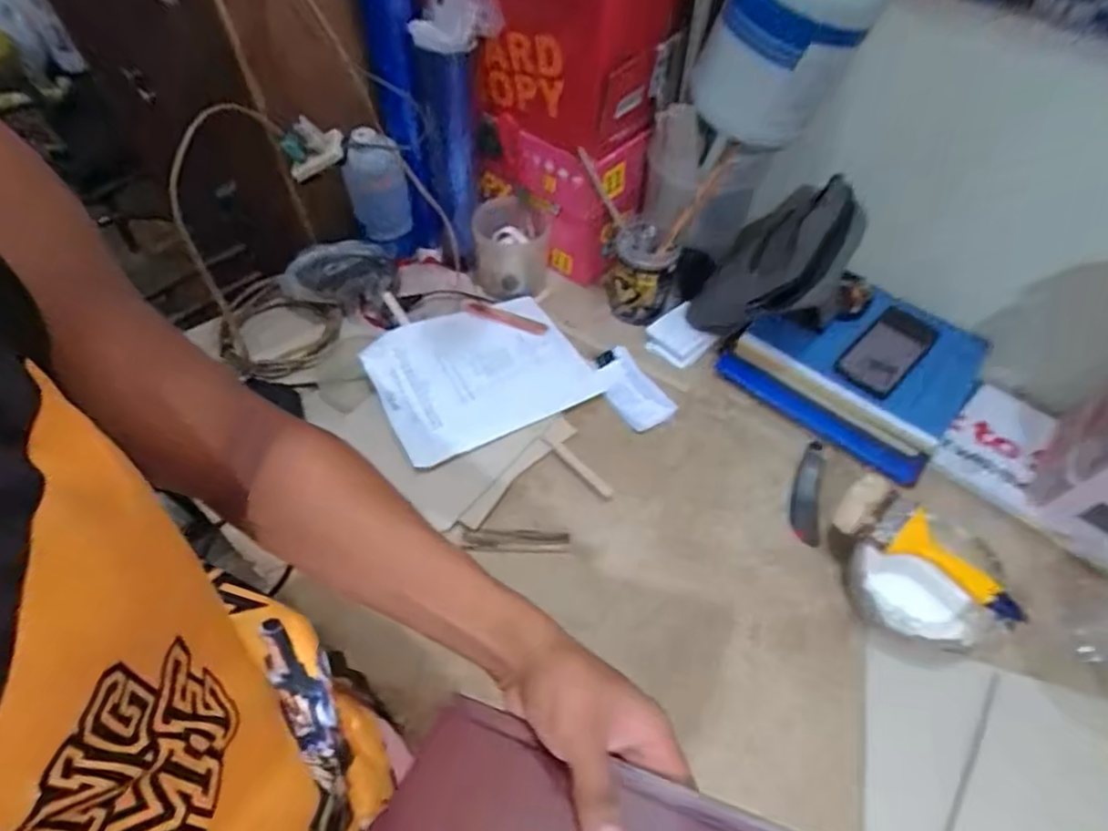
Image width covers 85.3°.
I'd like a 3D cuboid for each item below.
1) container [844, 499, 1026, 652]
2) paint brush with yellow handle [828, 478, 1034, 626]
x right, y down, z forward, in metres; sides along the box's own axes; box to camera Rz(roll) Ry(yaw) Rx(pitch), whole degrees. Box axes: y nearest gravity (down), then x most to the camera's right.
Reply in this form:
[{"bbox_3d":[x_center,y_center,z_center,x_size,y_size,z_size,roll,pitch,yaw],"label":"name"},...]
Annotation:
[{"bbox_3d":[0.401,0.181,0.655,0.154,0.089,0.137,22,58,13],"label":"container"},{"bbox_3d":[0.405,0.141,0.643,0.190,0.027,0.072,37,63,21],"label":"paint brush with yellow handle"}]

